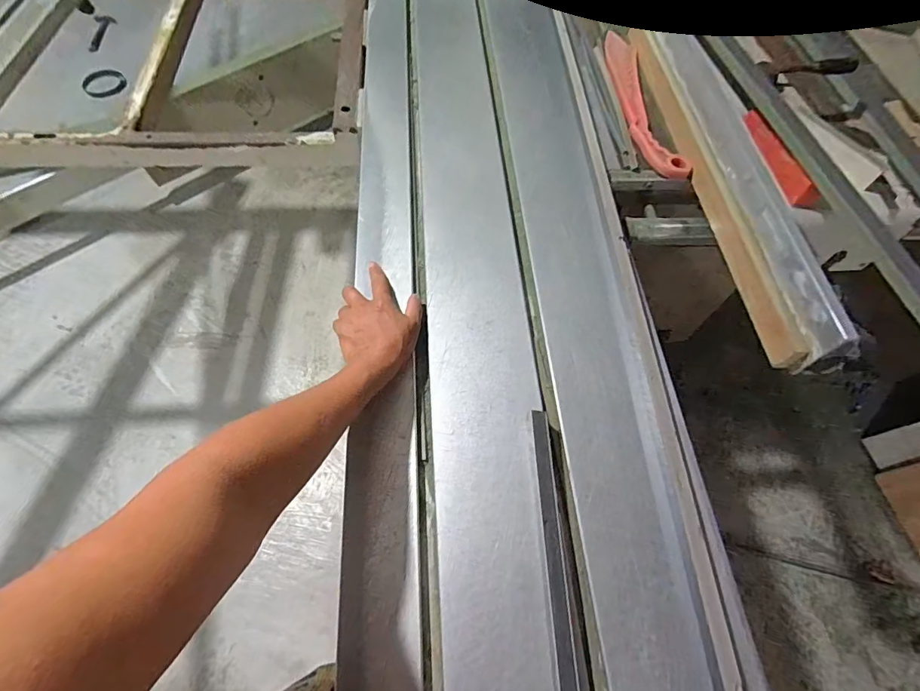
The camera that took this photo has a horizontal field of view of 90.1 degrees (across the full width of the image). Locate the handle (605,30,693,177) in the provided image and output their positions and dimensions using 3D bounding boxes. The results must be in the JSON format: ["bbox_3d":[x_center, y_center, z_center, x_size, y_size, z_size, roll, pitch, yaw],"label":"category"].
[{"bbox_3d":[0.304,-0.426,0.785,0.071,0.012,0.372,-7,64,-3],"label":"handle"}]

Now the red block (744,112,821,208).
[{"bbox_3d":[0.443,-0.266,0.645,0.018,0.031,0.178,-10,63,-9],"label":"red block"}]

